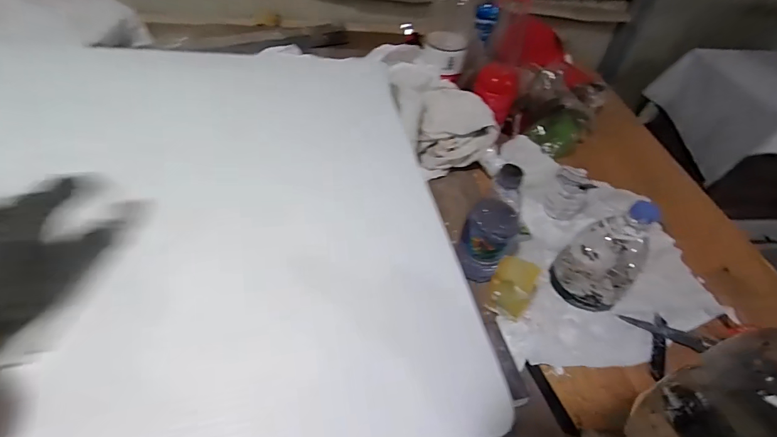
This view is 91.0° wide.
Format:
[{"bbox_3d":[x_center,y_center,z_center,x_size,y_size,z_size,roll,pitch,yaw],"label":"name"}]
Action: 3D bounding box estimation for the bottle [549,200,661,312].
[{"bbox_3d":[0.310,0.046,0.536,0.098,0.165,0.108,37,55,26],"label":"bottle"}]

